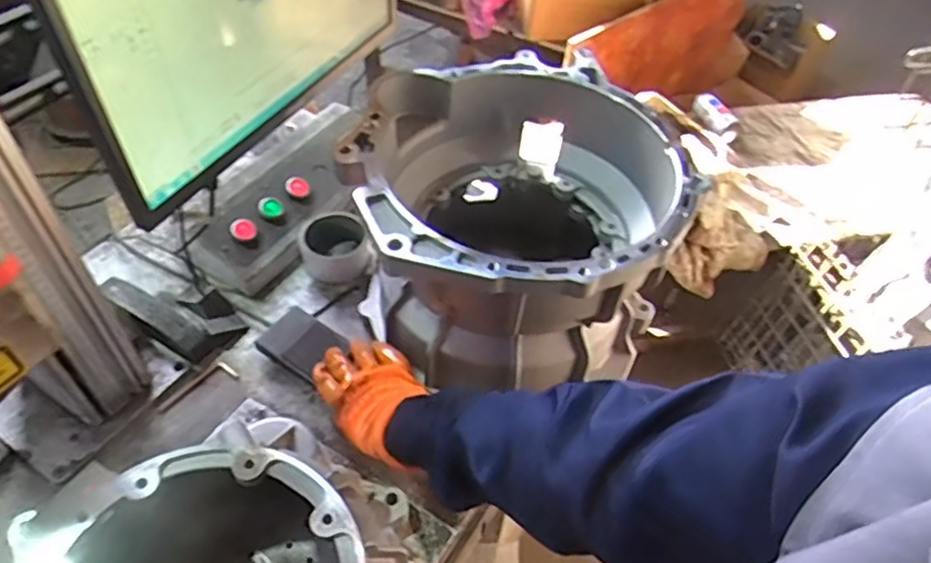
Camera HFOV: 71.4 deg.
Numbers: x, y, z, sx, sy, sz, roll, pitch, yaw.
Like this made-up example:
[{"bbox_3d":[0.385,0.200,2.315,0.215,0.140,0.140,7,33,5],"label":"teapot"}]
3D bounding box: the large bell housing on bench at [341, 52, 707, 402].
[{"bbox_3d":[0.044,-0.042,0.723,0.317,0.260,0.337,2,49,-3],"label":"large bell housing on bench"}]

